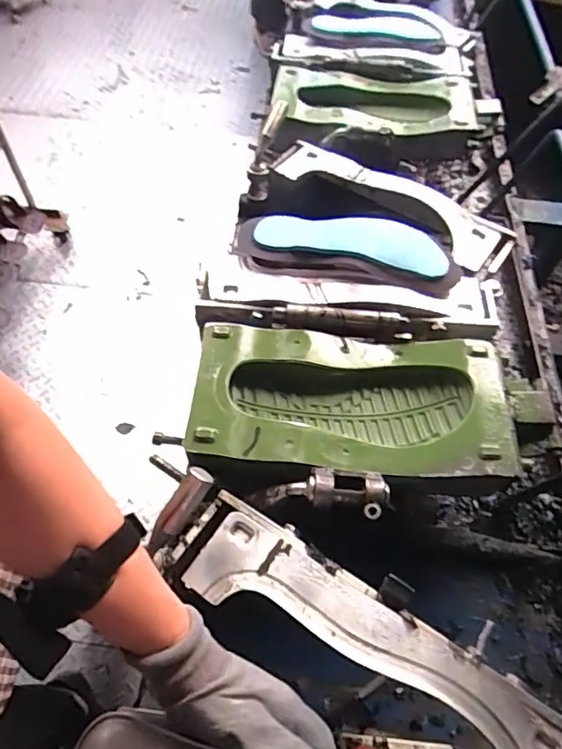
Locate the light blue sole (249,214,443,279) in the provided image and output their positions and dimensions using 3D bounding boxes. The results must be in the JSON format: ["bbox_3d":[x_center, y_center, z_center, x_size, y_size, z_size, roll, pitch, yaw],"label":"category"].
[{"bbox_3d":[0.089,-0.170,0.672,0.238,0.038,0.069,11,56,4],"label":"light blue sole"}]

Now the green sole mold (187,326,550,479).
[{"bbox_3d":[0.093,0.033,0.577,0.366,0.050,0.167,5,56,0],"label":"green sole mold"}]

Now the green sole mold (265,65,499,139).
[{"bbox_3d":[0.179,-0.463,0.897,0.370,0.047,0.183,5,56,0],"label":"green sole mold"}]

